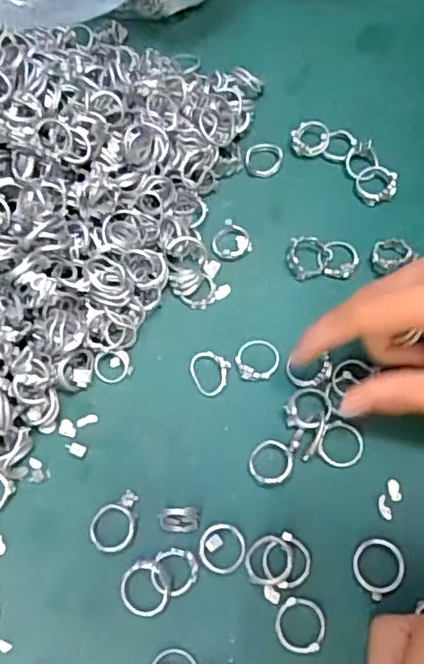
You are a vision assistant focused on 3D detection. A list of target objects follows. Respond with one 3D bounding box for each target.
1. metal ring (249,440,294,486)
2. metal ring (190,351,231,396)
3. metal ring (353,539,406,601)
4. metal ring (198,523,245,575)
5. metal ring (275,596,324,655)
[{"bbox_3d":[0.028,0.060,0.294,0.020,0.007,0.021,21,67,11],"label":"metal ring"},{"bbox_3d":[-0.002,0.020,0.318,0.021,0.004,0.022,-1,64,1],"label":"metal ring"},{"bbox_3d":[0.072,0.100,0.273,0.022,0.005,0.022,-1,64,1],"label":"metal ring"},{"bbox_3d":[0.005,0.095,0.280,0.020,0.006,0.021,-1,64,1],"label":"metal ring"},{"bbox_3d":[0.037,0.123,0.266,0.020,0.005,0.021,-1,64,1],"label":"metal ring"}]

